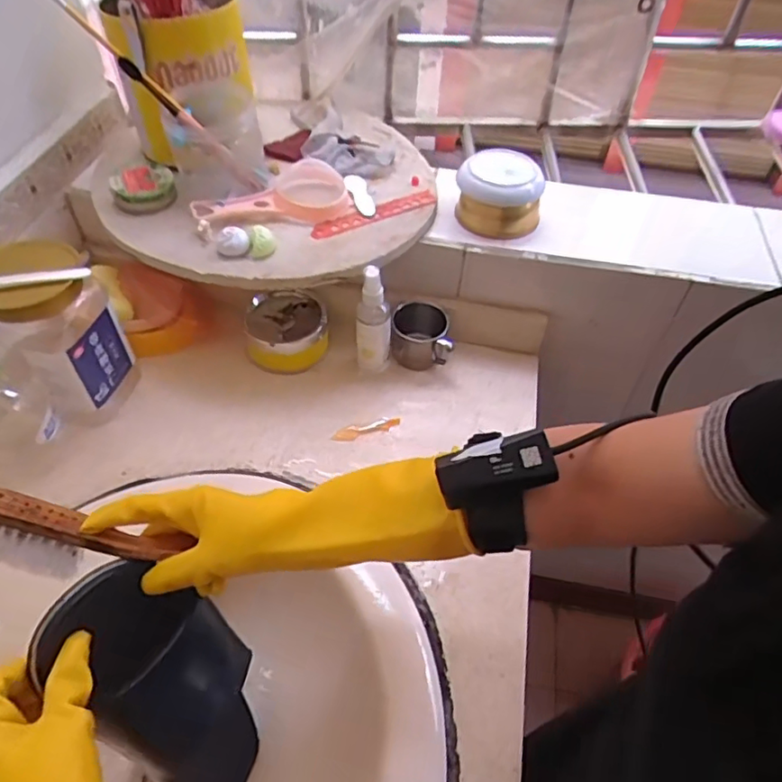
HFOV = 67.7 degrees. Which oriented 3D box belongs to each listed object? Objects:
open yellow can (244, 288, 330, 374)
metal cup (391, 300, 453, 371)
[{"bbox_3d":[-0.126,-0.070,0.708,0.095,0.067,0.090,2,50,-2],"label":"open yellow can"},{"bbox_3d":[0.039,-0.068,0.712,0.070,0.064,0.066,2,50,-2],"label":"metal cup"}]

